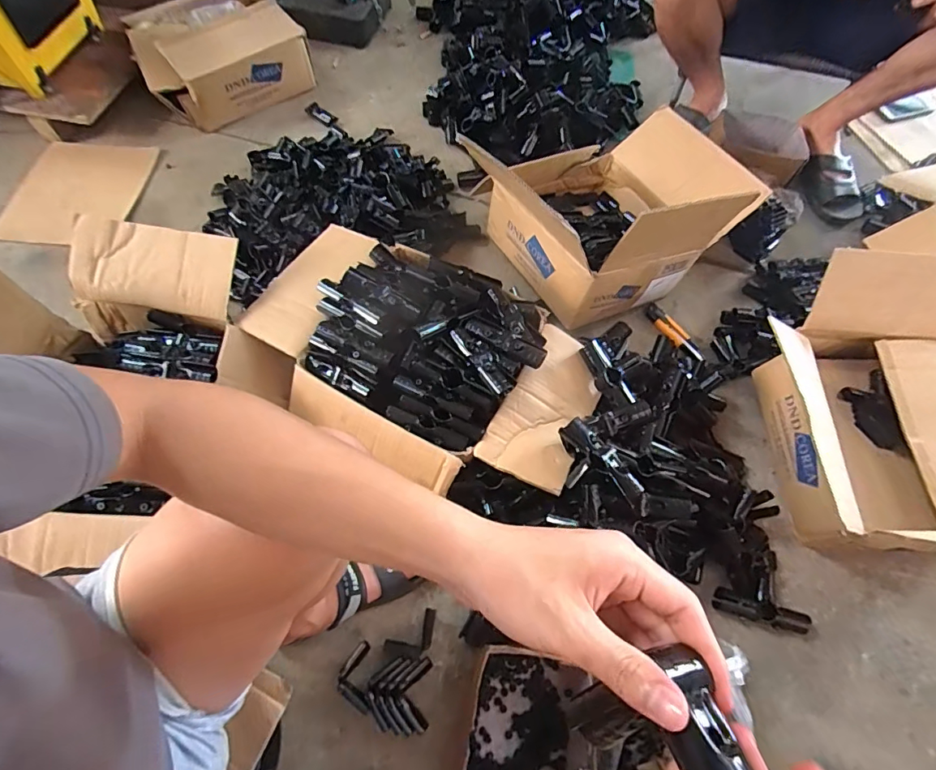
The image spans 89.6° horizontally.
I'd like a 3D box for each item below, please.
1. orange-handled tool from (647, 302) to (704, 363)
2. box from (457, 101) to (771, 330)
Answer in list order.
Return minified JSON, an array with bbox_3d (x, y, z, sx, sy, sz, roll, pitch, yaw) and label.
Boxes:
[{"bbox_3d":[0.417,-0.105,0.951,0.039,0.020,0.146,-29,69,-15],"label":"orange-handled tool"},{"bbox_3d":[0.290,-0.368,0.917,0.433,0.251,0.375,-29,69,-15],"label":"box"}]

